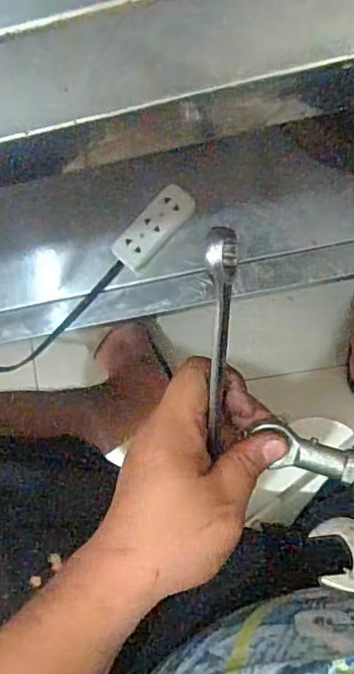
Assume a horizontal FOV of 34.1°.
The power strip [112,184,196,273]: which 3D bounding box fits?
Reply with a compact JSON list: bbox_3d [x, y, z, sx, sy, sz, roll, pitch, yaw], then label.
[{"bbox_3d":[-0.028,-0.131,0.694,0.110,0.020,0.044,-45,82,1],"label":"power strip"}]

